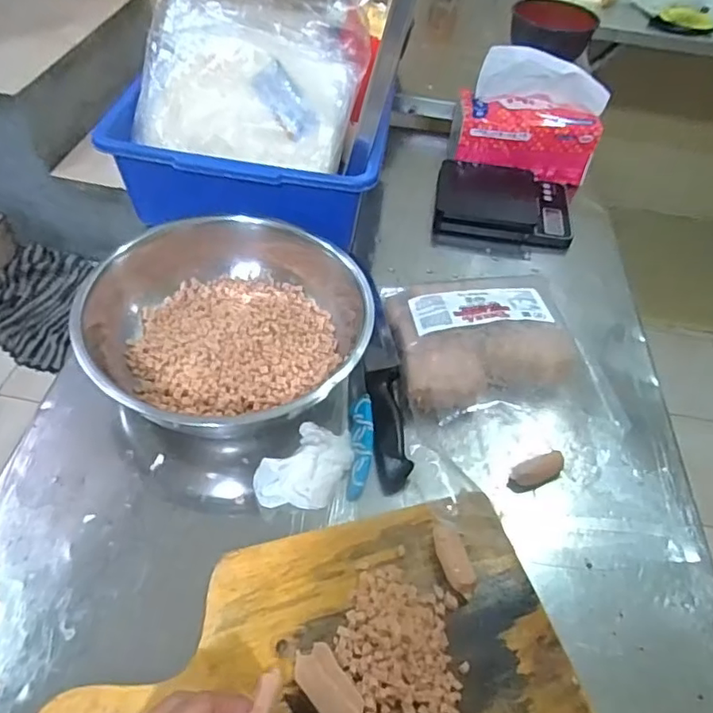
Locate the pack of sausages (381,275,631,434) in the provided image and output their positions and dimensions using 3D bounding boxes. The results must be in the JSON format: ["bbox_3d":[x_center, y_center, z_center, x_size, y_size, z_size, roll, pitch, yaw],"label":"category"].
[{"bbox_3d":[0.139,-0.016,0.576,0.193,0.043,0.207,-4,51,-9],"label":"pack of sausages"}]

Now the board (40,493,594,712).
[{"bbox_3d":[-0.027,0.209,0.391,0.338,0.029,0.179,-9,52,-13],"label":"board"}]

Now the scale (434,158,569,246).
[{"bbox_3d":[0.196,-0.206,0.769,0.176,0.026,0.141,10,50,2],"label":"scale"}]

